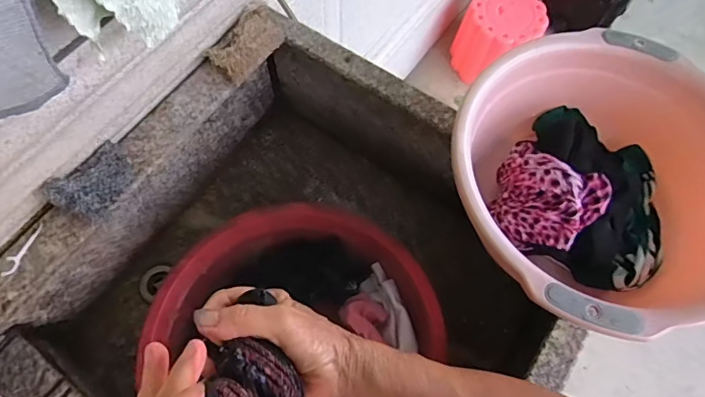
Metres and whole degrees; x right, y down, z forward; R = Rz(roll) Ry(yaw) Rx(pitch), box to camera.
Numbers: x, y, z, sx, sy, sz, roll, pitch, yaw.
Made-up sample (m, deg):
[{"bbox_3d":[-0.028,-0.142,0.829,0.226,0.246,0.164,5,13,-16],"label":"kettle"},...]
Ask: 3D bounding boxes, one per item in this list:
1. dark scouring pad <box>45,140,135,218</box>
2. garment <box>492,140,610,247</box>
[{"bbox_3d":[-0.303,-0.017,0.572,0.063,0.014,0.093,52,58,-17],"label":"dark scouring pad"},{"bbox_3d":[0.202,-0.004,0.515,0.107,0.061,0.109,1,66,-2],"label":"garment"}]

